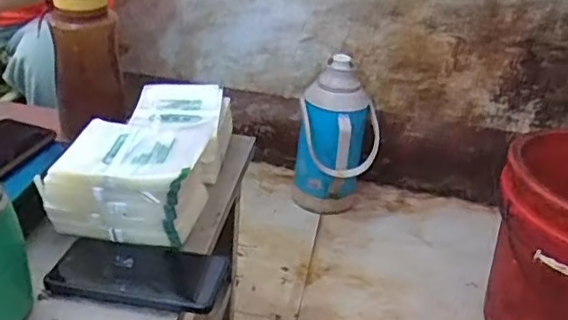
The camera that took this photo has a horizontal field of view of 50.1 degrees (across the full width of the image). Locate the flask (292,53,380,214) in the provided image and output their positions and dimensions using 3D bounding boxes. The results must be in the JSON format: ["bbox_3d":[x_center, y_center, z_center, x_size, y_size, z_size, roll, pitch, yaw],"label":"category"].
[{"bbox_3d":[0.127,-0.030,1.438,0.188,0.351,0.164,6,30,1],"label":"flask"}]

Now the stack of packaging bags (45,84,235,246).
[{"bbox_3d":[-0.156,-0.015,0.738,0.150,0.092,0.263,8,30,5],"label":"stack of packaging bags"}]

